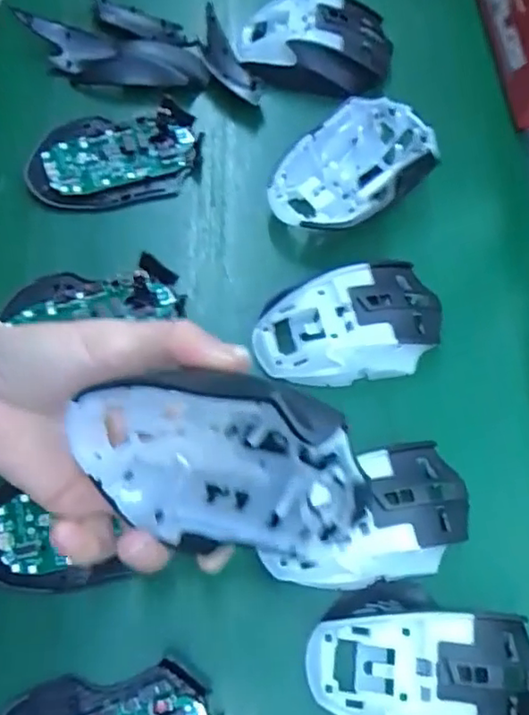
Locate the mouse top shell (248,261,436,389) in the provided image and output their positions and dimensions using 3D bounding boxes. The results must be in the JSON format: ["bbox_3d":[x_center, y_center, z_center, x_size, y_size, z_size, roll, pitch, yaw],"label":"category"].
[{"bbox_3d":[0.052,-0.019,0.374,0.115,0.028,0.063,-18,70,-10],"label":"mouse top shell"}]

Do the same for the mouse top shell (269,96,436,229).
[{"bbox_3d":[0.057,-0.121,0.421,0.077,0.040,0.112,42,72,13],"label":"mouse top shell"}]

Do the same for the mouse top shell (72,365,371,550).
[{"bbox_3d":[-0.021,0.035,0.234,0.124,0.077,0.042,-2,38,32],"label":"mouse top shell"}]

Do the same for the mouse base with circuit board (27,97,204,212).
[{"bbox_3d":[-0.102,-0.136,0.435,0.114,0.018,0.074,-7,69,-6],"label":"mouse base with circuit board"}]

